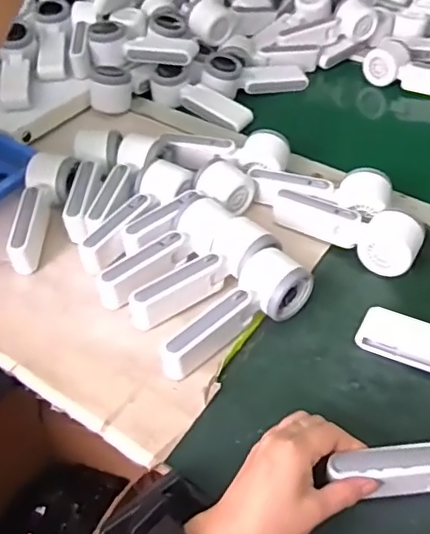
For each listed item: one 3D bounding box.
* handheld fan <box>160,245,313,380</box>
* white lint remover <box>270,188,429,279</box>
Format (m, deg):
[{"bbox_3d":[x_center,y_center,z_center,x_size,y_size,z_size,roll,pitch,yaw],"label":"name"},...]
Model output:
[{"bbox_3d":[0.021,0.047,0.540,0.059,0.052,0.155,32,54,27],"label":"handheld fan"},{"bbox_3d":[0.141,-0.043,0.630,0.165,0.043,0.059,26,52,23],"label":"white lint remover"}]

